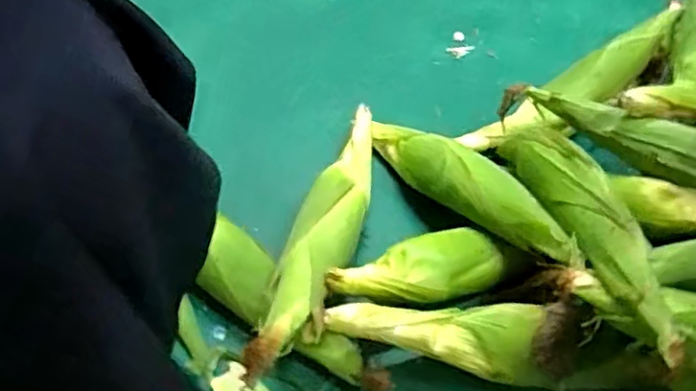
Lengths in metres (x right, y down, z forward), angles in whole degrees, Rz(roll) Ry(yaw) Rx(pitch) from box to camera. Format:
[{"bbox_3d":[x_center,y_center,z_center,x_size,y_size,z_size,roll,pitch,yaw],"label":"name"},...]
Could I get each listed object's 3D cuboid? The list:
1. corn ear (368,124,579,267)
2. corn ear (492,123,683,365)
[{"bbox_3d":[0.123,-0.010,0.669,0.053,0.055,0.294,-27,38,-22],"label":"corn ear"},{"bbox_3d":[0.210,0.018,0.572,0.050,0.050,0.279,-8,41,-10],"label":"corn ear"}]

